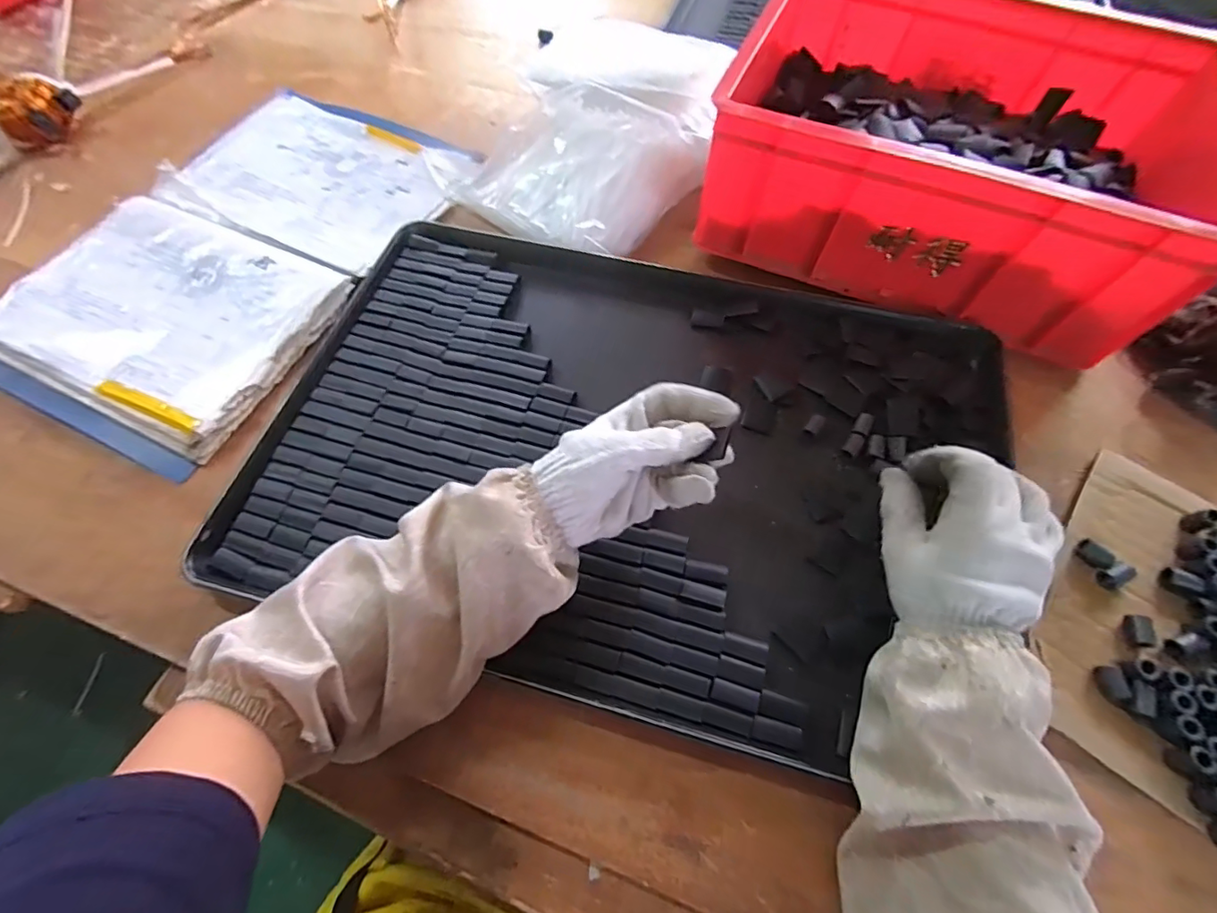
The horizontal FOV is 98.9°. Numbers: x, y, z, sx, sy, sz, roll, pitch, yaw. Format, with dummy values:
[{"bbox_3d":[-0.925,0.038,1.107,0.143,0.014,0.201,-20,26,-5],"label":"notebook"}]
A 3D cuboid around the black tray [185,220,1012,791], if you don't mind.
[{"bbox_3d":[0.012,-0.017,0.437,0.568,0.023,0.400,14,64,7],"label":"black tray"}]

